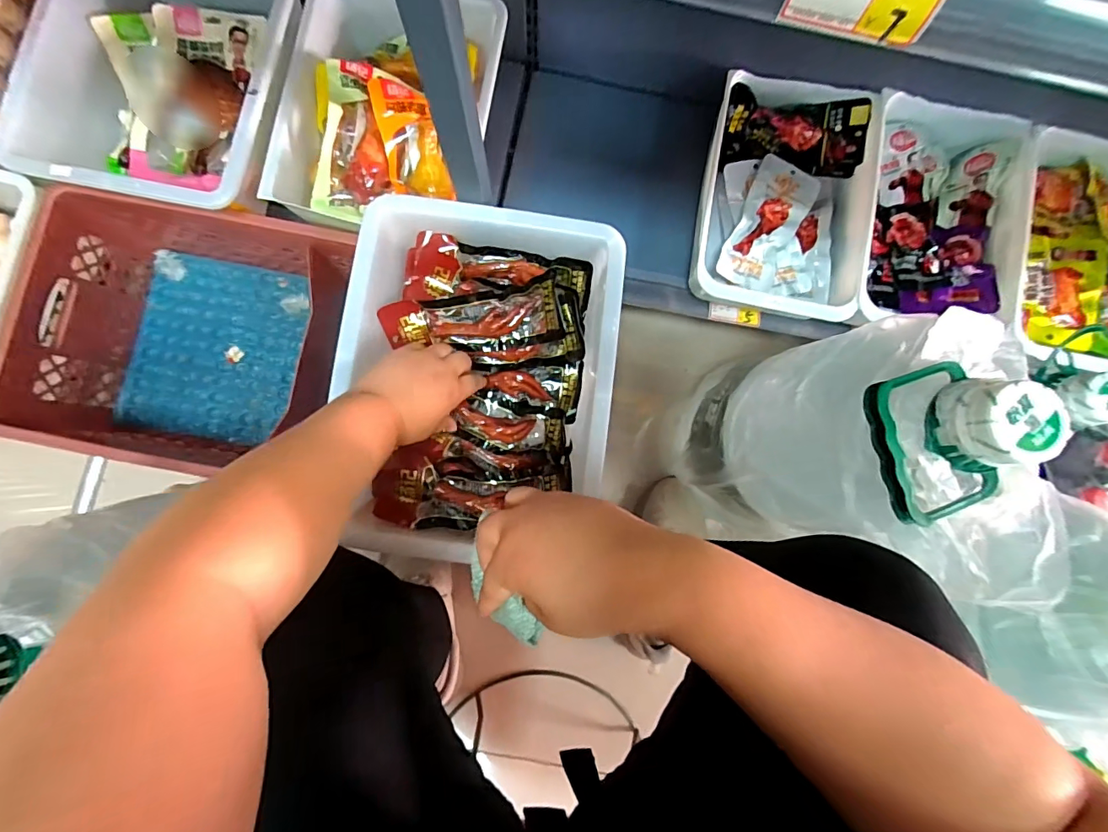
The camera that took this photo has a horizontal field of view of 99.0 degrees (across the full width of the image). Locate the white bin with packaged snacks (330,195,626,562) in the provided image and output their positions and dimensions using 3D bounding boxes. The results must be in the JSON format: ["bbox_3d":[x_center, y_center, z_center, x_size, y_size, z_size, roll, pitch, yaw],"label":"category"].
[{"bbox_3d":[-0.079,-0.055,0.527,0.275,0.090,0.341,6,84,-2],"label":"white bin with packaged snacks"}]

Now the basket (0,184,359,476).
[{"bbox_3d":[-0.499,-0.103,0.682,0.375,0.196,0.322,7,84,-2],"label":"basket"}]

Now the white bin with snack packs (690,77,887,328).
[{"bbox_3d":[0.309,-0.292,0.646,0.212,0.080,0.313,11,84,-1],"label":"white bin with snack packs"}]

